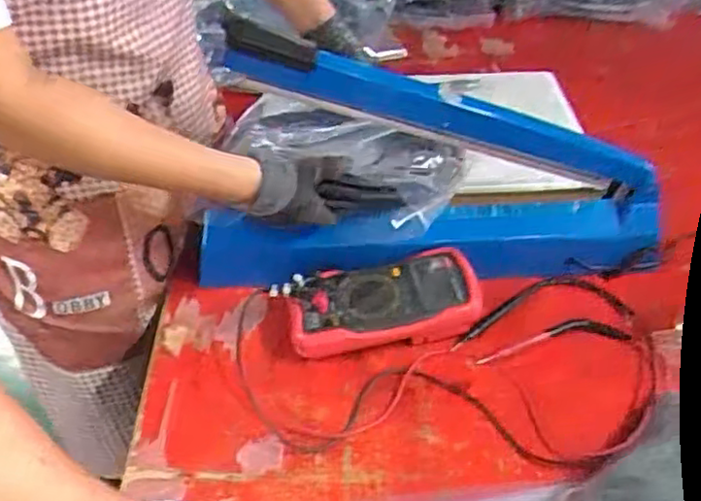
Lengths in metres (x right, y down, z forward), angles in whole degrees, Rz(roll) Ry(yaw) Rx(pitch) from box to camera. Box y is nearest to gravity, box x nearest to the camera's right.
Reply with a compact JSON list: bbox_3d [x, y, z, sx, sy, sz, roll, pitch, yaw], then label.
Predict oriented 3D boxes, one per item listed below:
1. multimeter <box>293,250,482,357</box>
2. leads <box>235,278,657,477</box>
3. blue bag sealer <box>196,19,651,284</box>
[{"bbox_3d":[0.036,0.057,0.736,0.199,0.056,0.095,-6,43,-5],"label":"multimeter"},{"bbox_3d":[0.093,0.107,0.714,0.438,0.018,0.241,4,43,5],"label":"leads"},{"bbox_3d":[0.090,-0.079,0.725,0.505,0.272,0.079,1,42,2],"label":"blue bag sealer"}]

